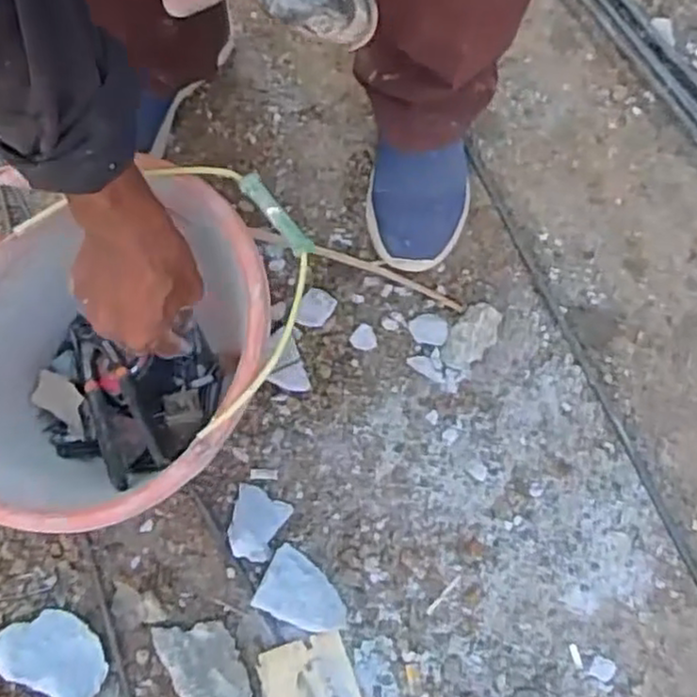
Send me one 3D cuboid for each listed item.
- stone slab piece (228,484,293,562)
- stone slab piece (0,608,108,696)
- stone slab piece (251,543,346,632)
[{"bbox_3d":[-0.094,0.171,0.675,0.055,0.036,0.064,25,74,4],"label":"stone slab piece"},{"bbox_3d":[-0.264,0.274,0.618,0.096,0.019,0.069,32,43,7],"label":"stone slab piece"},{"bbox_3d":[-0.040,0.232,0.658,0.086,0.035,0.060,24,74,3],"label":"stone slab piece"}]

